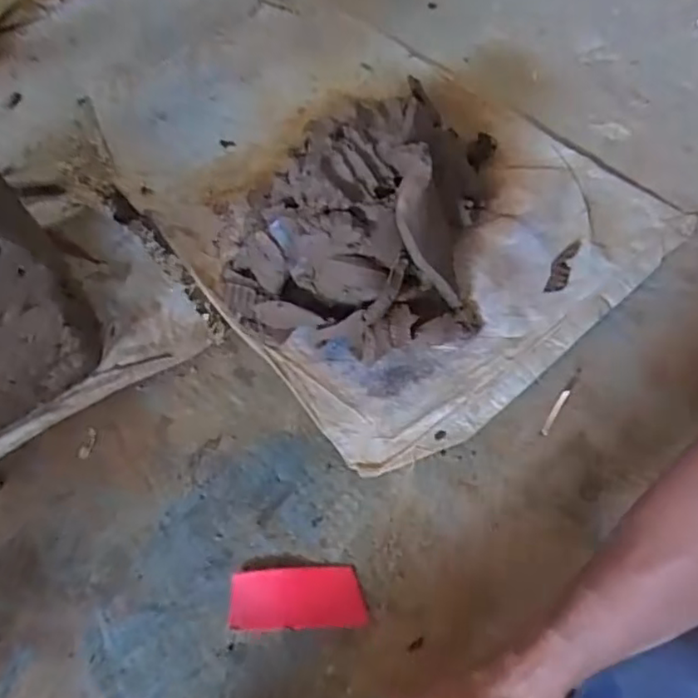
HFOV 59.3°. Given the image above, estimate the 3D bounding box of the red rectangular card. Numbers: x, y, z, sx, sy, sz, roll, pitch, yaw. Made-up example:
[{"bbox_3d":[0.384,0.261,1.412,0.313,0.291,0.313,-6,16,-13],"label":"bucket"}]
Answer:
[{"bbox_3d":[-0.042,0.201,0.498,0.106,0.008,0.046,-2,57,1],"label":"red rectangular card"}]

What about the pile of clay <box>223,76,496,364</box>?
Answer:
[{"bbox_3d":[0.004,-0.151,0.632,0.274,0.120,0.316,5,58,6],"label":"pile of clay"}]

